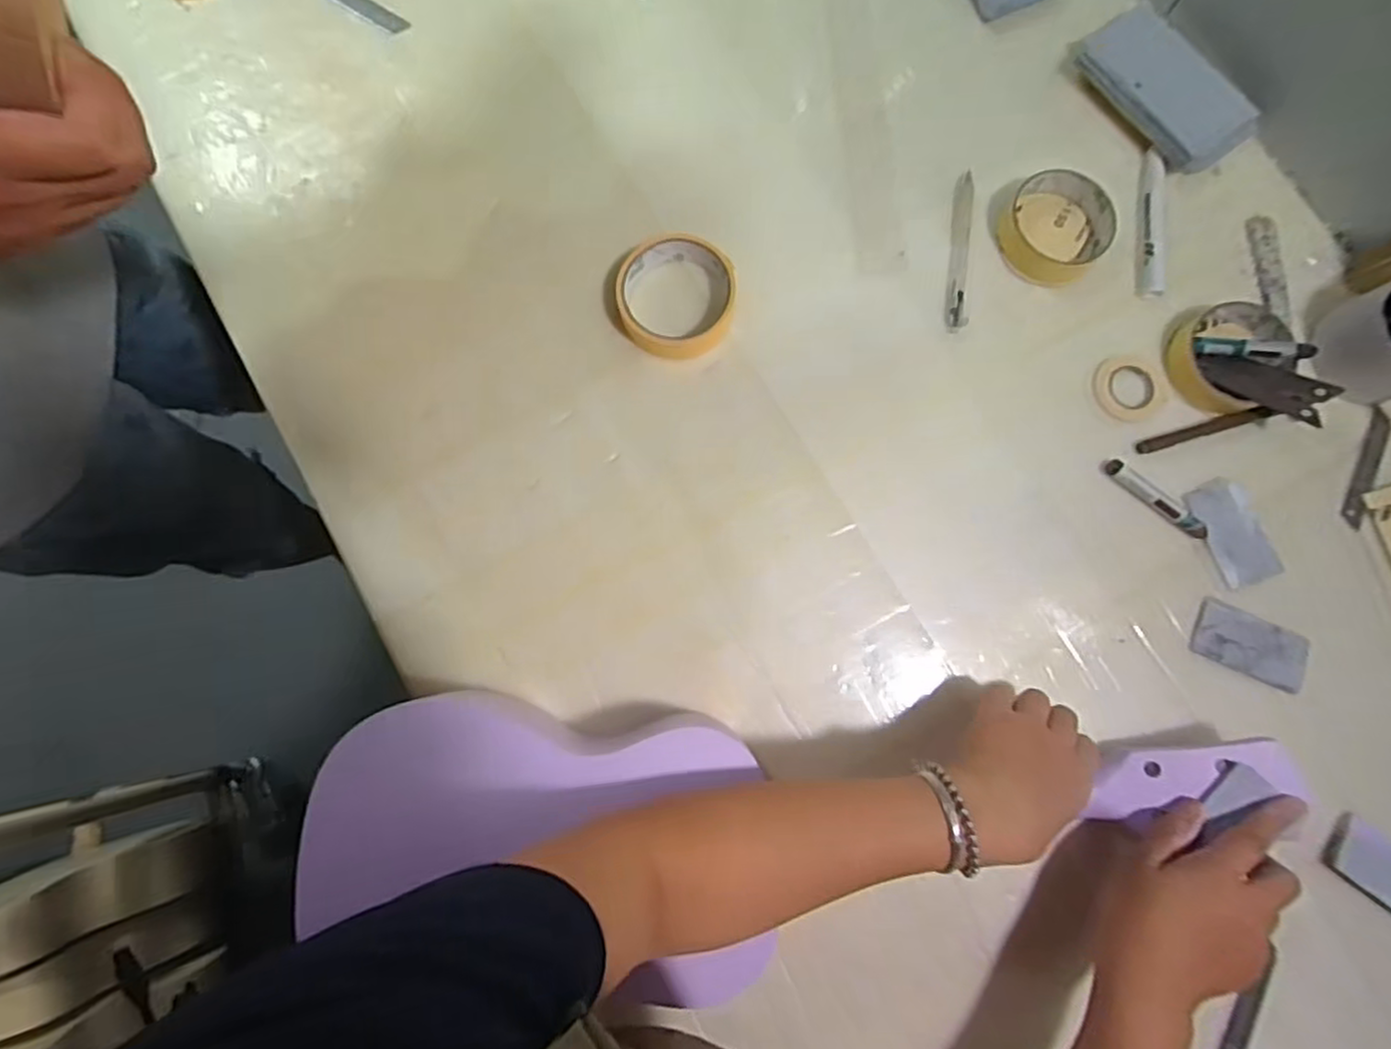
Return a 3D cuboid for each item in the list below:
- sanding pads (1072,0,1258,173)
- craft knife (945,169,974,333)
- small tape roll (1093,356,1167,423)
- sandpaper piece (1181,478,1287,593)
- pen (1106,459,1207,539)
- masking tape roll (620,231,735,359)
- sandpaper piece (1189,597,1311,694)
[{"bbox_3d":[0.381,-0.357,0.564,0.081,0.023,0.145,-32,83,-6],"label":"sanding pads"},{"bbox_3d":[0.207,-0.215,0.537,0.013,0.011,0.134,8,81,0],"label":"craft knife"},{"bbox_3d":[0.329,-0.103,0.523,0.049,0.008,0.053,0,81,-1],"label":"small tape roll"},{"bbox_3d":[0.385,0.004,0.495,0.034,0.017,0.077,-29,65,34],"label":"sandpaper piece"},{"bbox_3d":[0.336,-0.019,0.503,0.081,0.011,0.014,41,82,5],"label":"pen"},{"bbox_3d":[-0.014,-0.172,0.521,0.087,0.021,0.090,0,81,-1],"label":"masking tape roll"},{"bbox_3d":[0.387,0.084,0.483,0.071,0.006,0.042,24,81,12],"label":"sandpaper piece"}]

